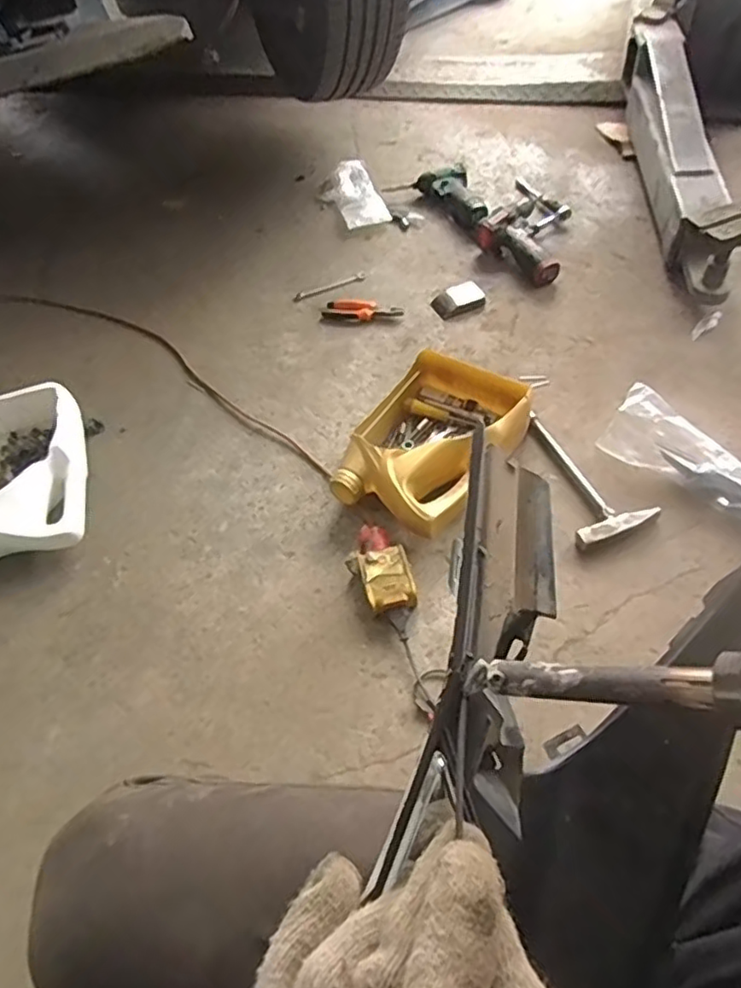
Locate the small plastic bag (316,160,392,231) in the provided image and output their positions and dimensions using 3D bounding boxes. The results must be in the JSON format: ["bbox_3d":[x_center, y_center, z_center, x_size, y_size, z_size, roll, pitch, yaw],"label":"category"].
[{"bbox_3d":[-0.046,-0.689,1.480,0.126,0.025,0.254,-16,55,-6],"label":"small plastic bag"}]

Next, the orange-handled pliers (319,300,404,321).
[{"bbox_3d":[-0.018,-0.356,1.245,0.157,0.021,0.052,9,56,11],"label":"orange-handled pliers"}]

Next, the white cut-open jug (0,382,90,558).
[{"bbox_3d":[-0.566,-0.028,1.017,0.225,0.092,0.306,-16,55,-6],"label":"white cut-open jug"}]

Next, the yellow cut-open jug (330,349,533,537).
[{"bbox_3d":[0.099,-0.074,0.989,0.222,0.094,0.287,22,60,19],"label":"yellow cut-open jug"}]

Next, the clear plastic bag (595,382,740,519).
[{"bbox_3d":[0.478,-0.042,0.929,0.081,0.086,0.286,-40,61,-21],"label":"clear plastic bag"}]

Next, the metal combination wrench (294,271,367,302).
[{"bbox_3d":[-0.081,-0.424,1.309,0.159,0.007,0.025,-25,57,-12],"label":"metal combination wrench"}]

